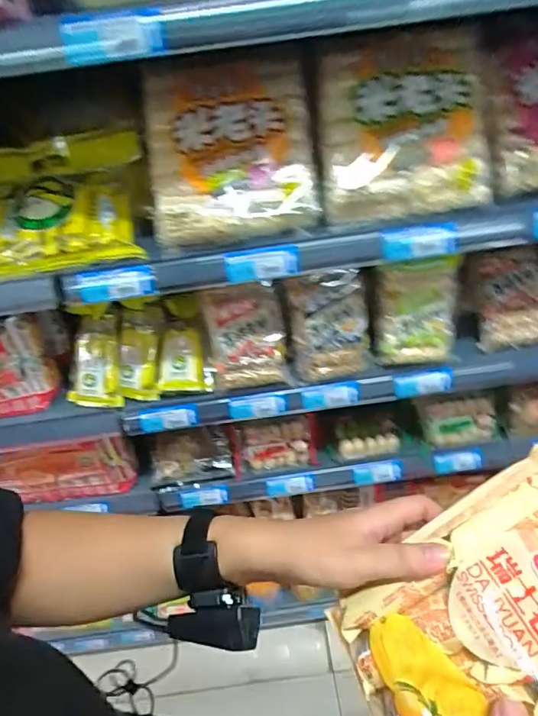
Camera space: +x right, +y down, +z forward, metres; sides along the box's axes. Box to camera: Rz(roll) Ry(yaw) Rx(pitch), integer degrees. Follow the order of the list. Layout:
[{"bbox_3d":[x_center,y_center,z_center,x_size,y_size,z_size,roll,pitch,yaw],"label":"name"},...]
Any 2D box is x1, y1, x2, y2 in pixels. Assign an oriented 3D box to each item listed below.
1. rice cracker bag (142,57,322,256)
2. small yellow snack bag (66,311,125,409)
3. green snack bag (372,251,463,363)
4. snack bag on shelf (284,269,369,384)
[{"bbox_3d":[-0.054,-0.286,0.635,0.225,0.263,0.075,-5,-4,3],"label":"rice cracker bag"},{"bbox_3d":[-0.312,0.003,0.845,0.092,0.056,0.168,-3,83,6],"label":"small yellow snack bag"},{"bbox_3d":[0.245,-0.073,0.768,0.136,0.178,0.040,-6,39,1],"label":"green snack bag"},{"bbox_3d":[0.100,-0.050,0.769,0.125,0.198,0.040,-10,39,-3],"label":"snack bag on shelf"}]

